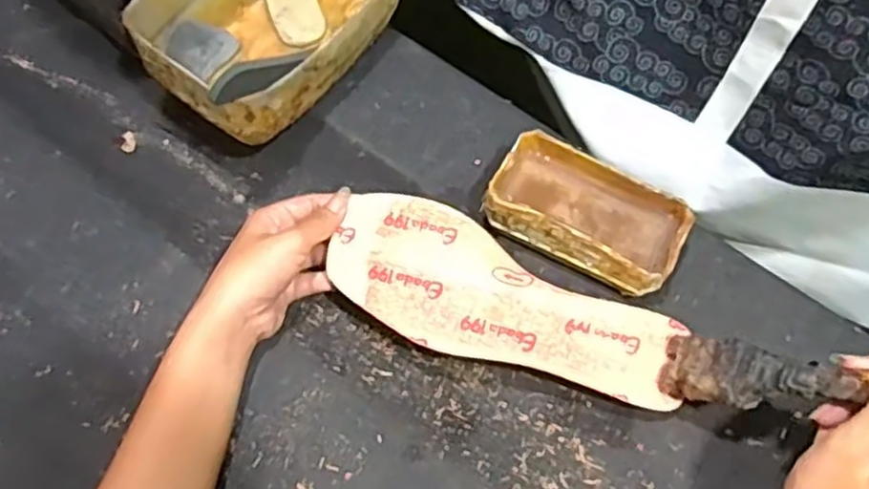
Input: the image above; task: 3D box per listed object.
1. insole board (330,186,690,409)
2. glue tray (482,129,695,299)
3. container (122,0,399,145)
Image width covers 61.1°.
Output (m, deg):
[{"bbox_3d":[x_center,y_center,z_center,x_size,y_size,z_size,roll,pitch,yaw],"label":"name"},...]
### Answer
[{"bbox_3d":[0.044,0.038,0.468,0.223,0.007,0.083,23,75,3],"label":"insole board"},{"bbox_3d":[0.102,-0.021,0.497,0.130,0.043,0.077,24,65,9],"label":"glue tray"},{"bbox_3d":[-0.113,-0.168,0.527,0.126,0.087,0.191,33,67,14],"label":"container"}]

